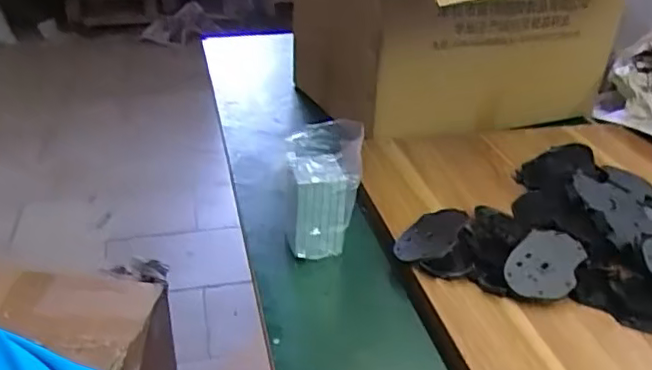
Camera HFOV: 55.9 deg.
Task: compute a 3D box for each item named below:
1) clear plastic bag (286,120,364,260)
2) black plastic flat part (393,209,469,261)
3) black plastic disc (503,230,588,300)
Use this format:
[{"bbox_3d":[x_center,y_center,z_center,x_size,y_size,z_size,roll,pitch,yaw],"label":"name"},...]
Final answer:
[{"bbox_3d":[-0.006,0.009,0.760,0.094,0.150,0.077,0,31,-3],"label":"clear plastic bag"},{"bbox_3d":[0.129,0.061,0.758,0.073,0.012,0.099,-7,26,28],"label":"black plastic flat part"},{"bbox_3d":[0.248,0.091,0.695,0.072,0.013,0.100,32,56,25],"label":"black plastic disc"}]

